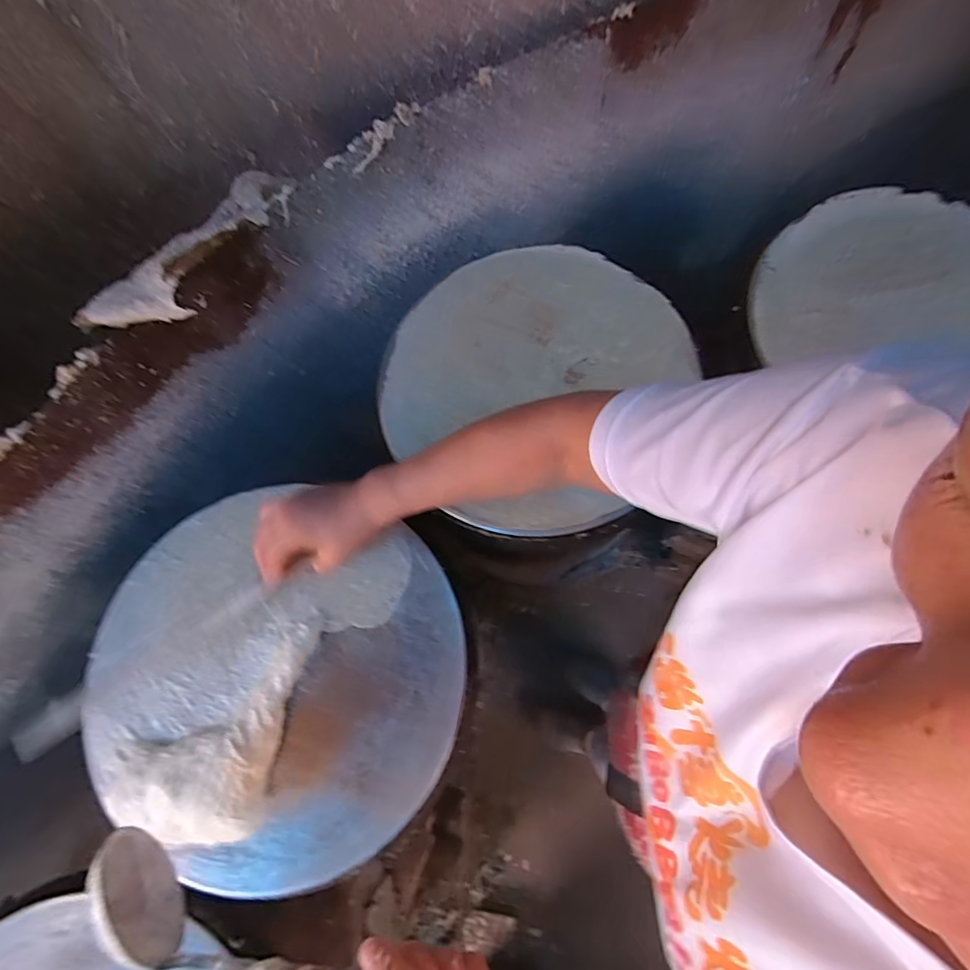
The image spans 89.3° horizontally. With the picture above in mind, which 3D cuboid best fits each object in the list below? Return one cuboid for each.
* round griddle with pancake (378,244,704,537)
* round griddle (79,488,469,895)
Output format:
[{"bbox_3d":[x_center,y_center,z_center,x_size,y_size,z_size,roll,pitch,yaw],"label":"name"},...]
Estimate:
[{"bbox_3d":[0.046,-0.132,0.581,0.324,0.039,0.356,0,73,1],"label":"round griddle with pancake"},{"bbox_3d":[-0.210,0.184,0.477,0.358,0.028,0.332,0,73,1],"label":"round griddle"}]

